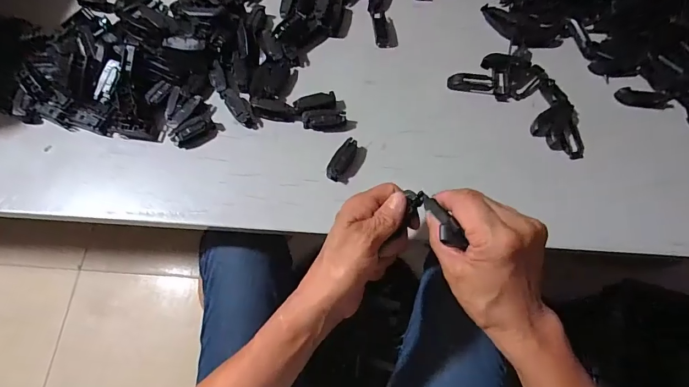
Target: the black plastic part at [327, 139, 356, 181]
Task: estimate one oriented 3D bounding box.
[{"bbox_3d":[-0.002,-0.036,0.414,0.017,0.020,0.048,30,72,10],"label":"black plastic part"}]

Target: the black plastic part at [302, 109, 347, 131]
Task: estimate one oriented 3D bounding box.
[{"bbox_3d":[-0.022,-0.082,0.431,0.047,0.016,0.018,0,69,0],"label":"black plastic part"}]

